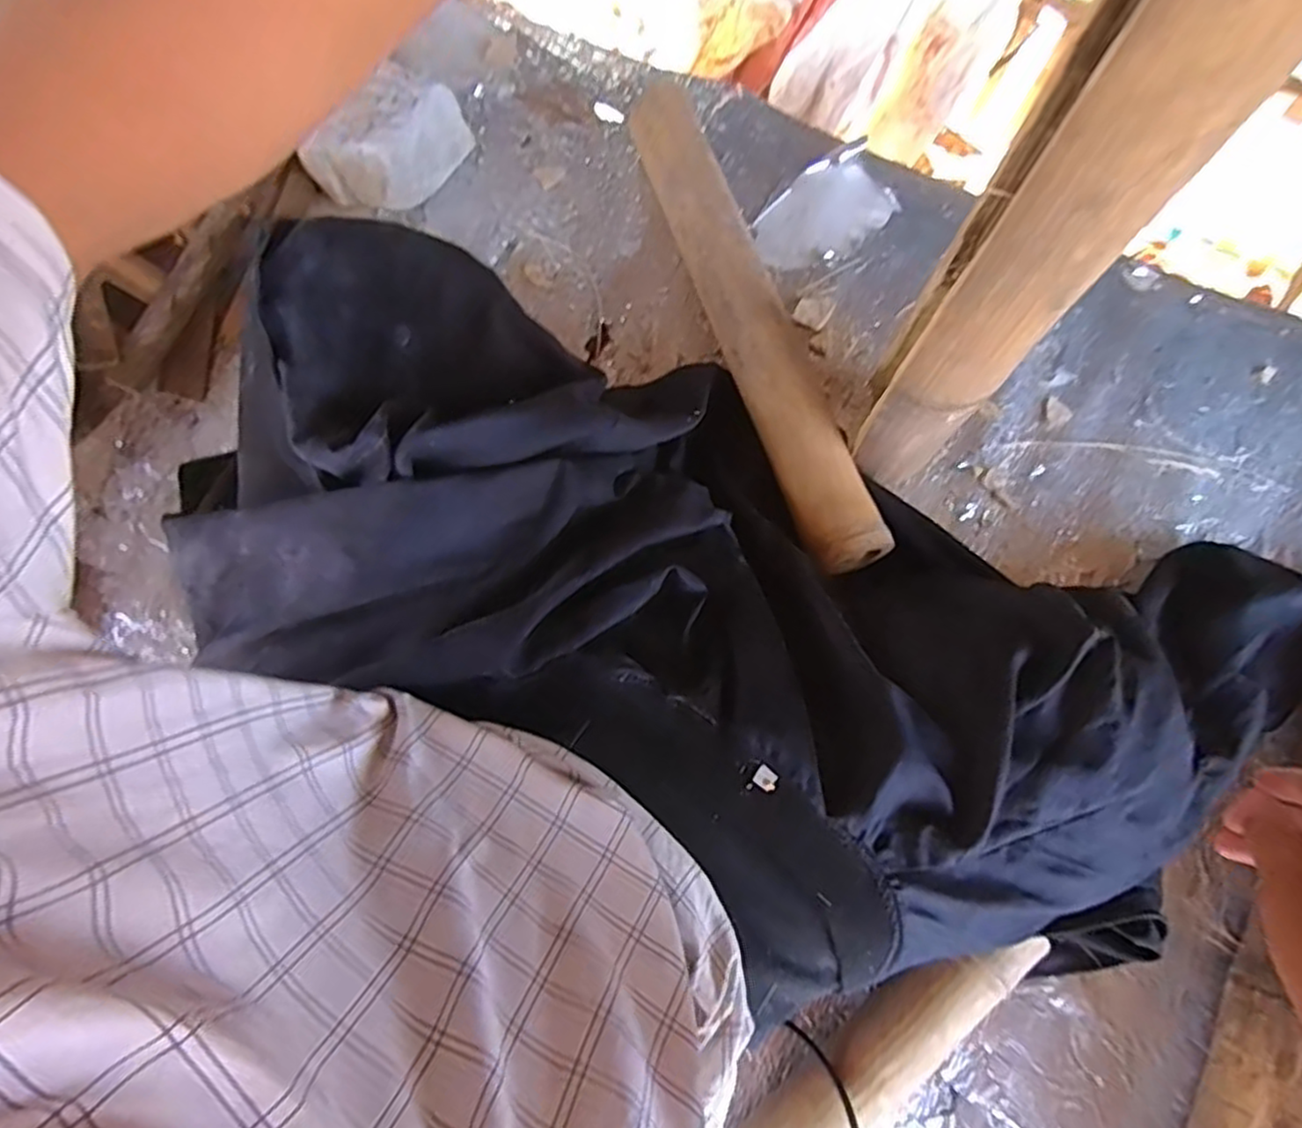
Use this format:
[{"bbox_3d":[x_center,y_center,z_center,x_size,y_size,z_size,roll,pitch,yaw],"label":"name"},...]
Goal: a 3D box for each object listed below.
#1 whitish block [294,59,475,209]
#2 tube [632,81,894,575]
[{"bbox_3d":[-0.264,-0.426,0.725,0.083,0.088,0.151,44,80,10],"label":"whitish block"},{"bbox_3d":[0.090,-0.236,0.669,0.059,0.058,0.512,-19,77,-4],"label":"tube"}]

